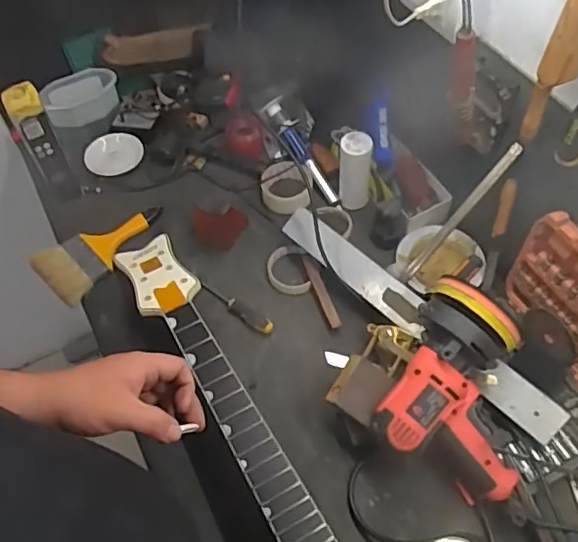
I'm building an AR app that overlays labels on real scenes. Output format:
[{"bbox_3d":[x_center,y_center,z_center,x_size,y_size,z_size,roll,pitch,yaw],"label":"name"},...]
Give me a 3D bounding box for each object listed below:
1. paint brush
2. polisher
[{"bbox_3d":[-0.299,-0.040,0.962,0.222,0.030,0.108,-35,61,-19],"label":"paint brush"},{"bbox_3d":[0.217,0.145,0.713,0.167,0.143,0.189,23,60,17],"label":"polisher"}]

